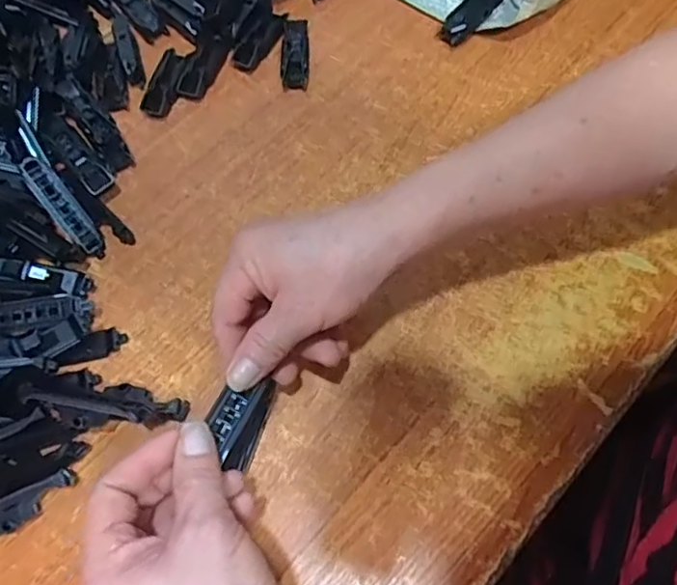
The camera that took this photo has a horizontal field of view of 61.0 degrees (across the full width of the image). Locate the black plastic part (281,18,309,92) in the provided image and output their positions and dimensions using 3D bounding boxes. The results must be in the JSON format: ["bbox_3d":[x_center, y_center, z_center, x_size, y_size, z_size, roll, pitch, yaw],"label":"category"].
[{"bbox_3d":[-0.035,-0.199,0.479,0.022,0.010,0.068,1,67,2],"label":"black plastic part"}]

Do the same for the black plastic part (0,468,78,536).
[{"bbox_3d":[-0.196,0.132,0.343,0.081,0.010,0.020,-27,69,-10],"label":"black plastic part"}]

